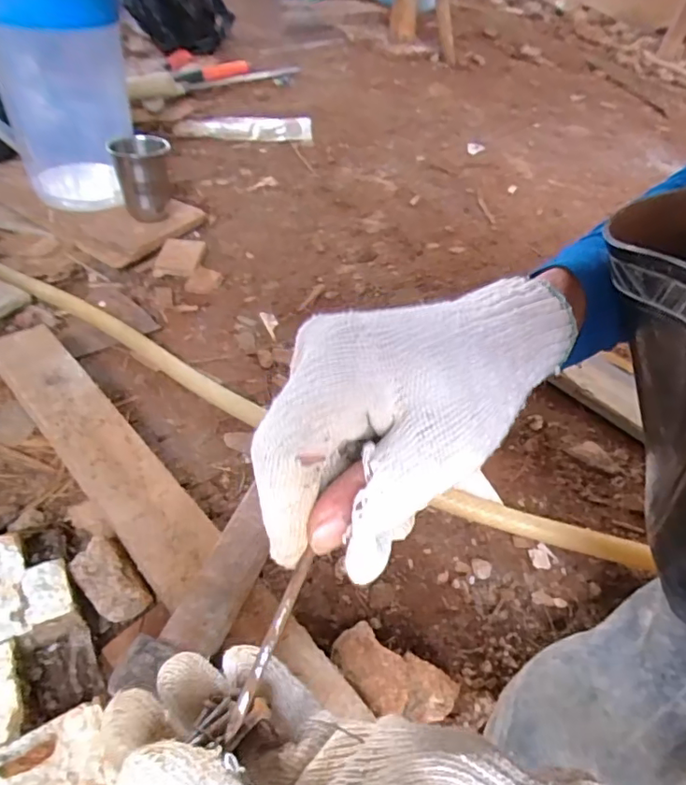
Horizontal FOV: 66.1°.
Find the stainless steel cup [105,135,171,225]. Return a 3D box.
[{"bbox_3d":[-0.267,-0.288,0.718,0.073,0.098,0.080,-21,53,-20],"label":"stainless steel cup"}]

